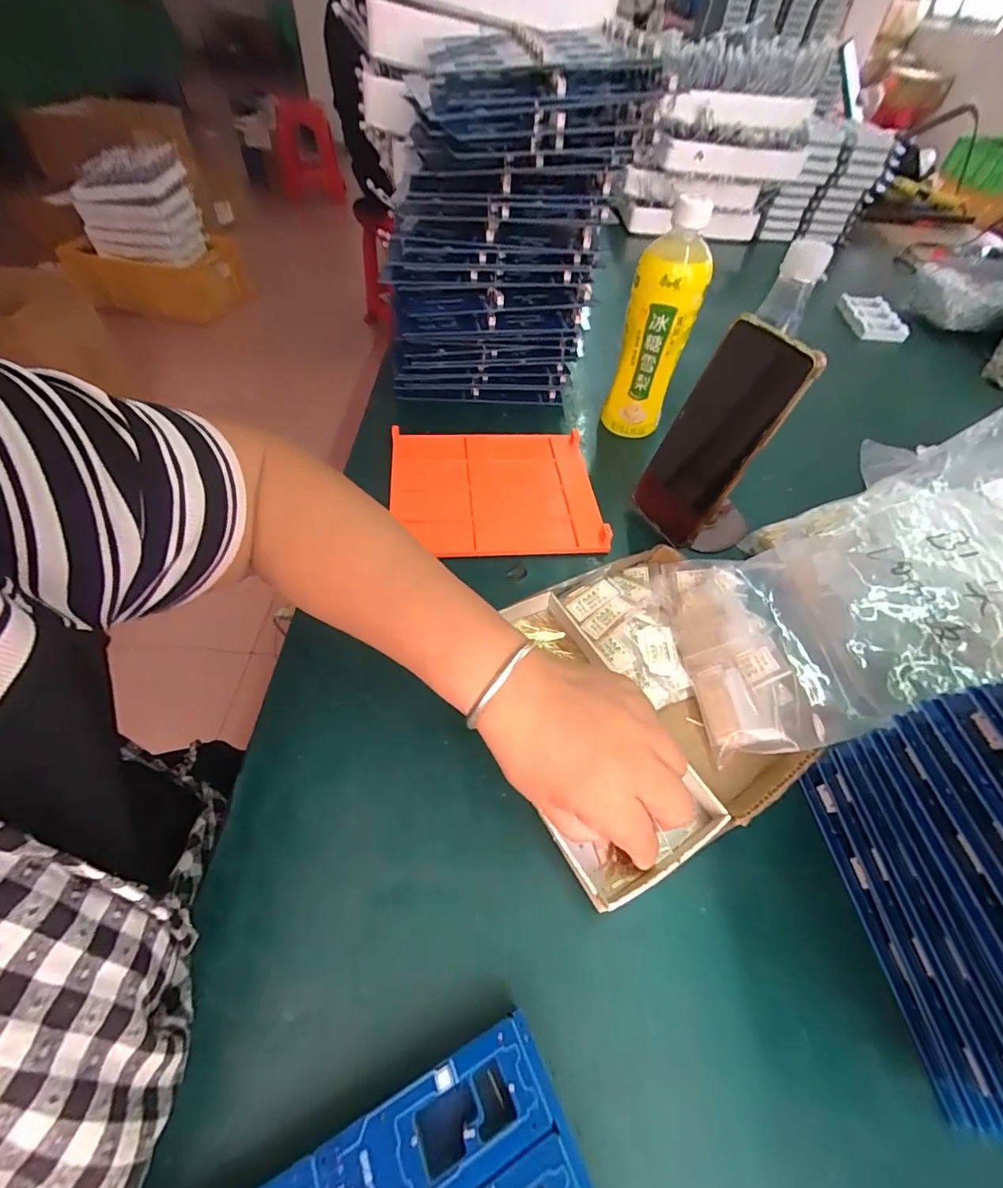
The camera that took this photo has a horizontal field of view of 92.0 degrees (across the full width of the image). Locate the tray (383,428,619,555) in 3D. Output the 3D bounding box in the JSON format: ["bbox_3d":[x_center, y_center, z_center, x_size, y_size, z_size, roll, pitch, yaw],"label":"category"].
[{"bbox_3d":[-0.009,-0.107,0.473,0.194,0.017,0.174,-3,53,-6],"label":"tray"}]

